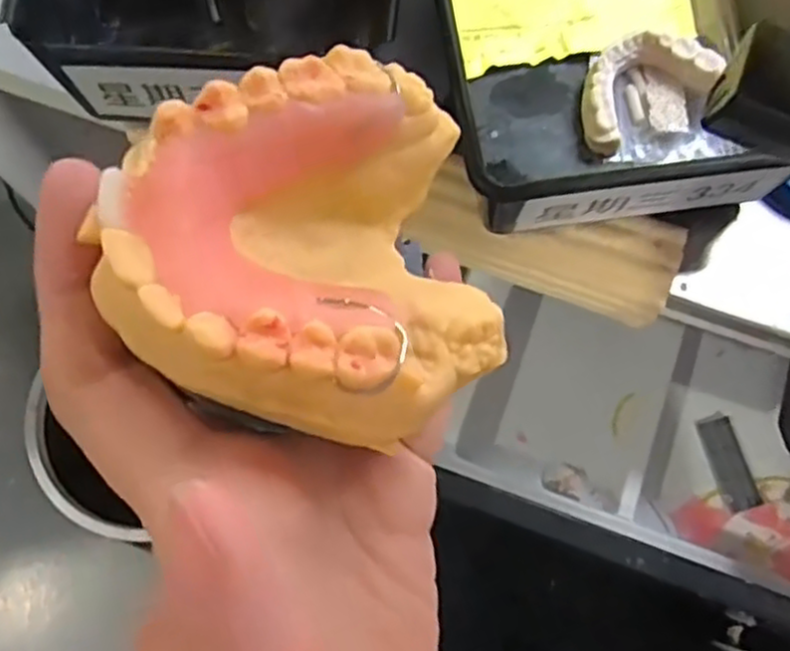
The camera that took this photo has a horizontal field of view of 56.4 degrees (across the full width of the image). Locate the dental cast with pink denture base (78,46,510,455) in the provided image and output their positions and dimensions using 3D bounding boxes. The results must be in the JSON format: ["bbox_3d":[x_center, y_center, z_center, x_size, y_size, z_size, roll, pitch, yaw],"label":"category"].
[{"bbox_3d":[-0.018,-0.013,0.138,0.067,0.030,0.065,-6,78,-22],"label":"dental cast with pink denture base"}]

